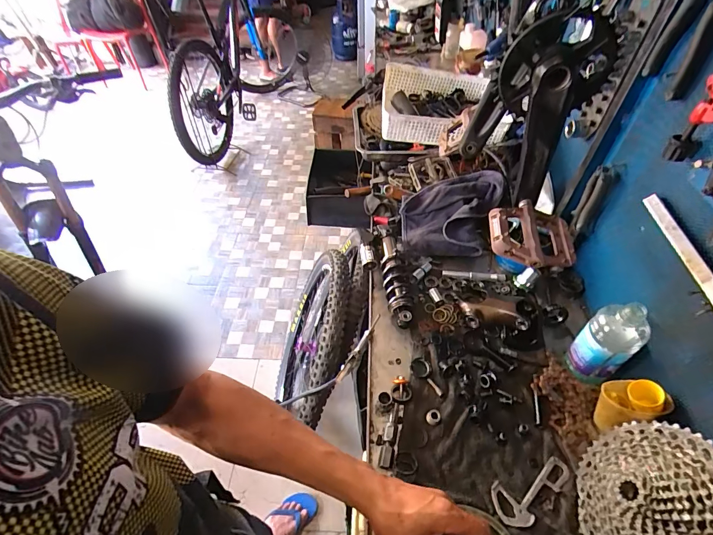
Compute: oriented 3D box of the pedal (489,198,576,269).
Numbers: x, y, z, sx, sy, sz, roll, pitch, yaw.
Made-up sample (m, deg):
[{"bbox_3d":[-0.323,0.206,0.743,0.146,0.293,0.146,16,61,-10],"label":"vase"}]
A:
[{"bbox_3d":[0.238,-0.049,0.501,0.109,0.026,0.108,6,48,6],"label":"pedal"}]

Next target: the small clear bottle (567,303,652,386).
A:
[{"bbox_3d":[0.400,0.119,0.586,0.058,0.161,0.071,-31,55,-24],"label":"small clear bottle"}]

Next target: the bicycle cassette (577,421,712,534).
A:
[{"bbox_3d":[0.342,0.277,0.435,0.040,0.185,0.191,33,58,-13],"label":"bicycle cassette"}]

